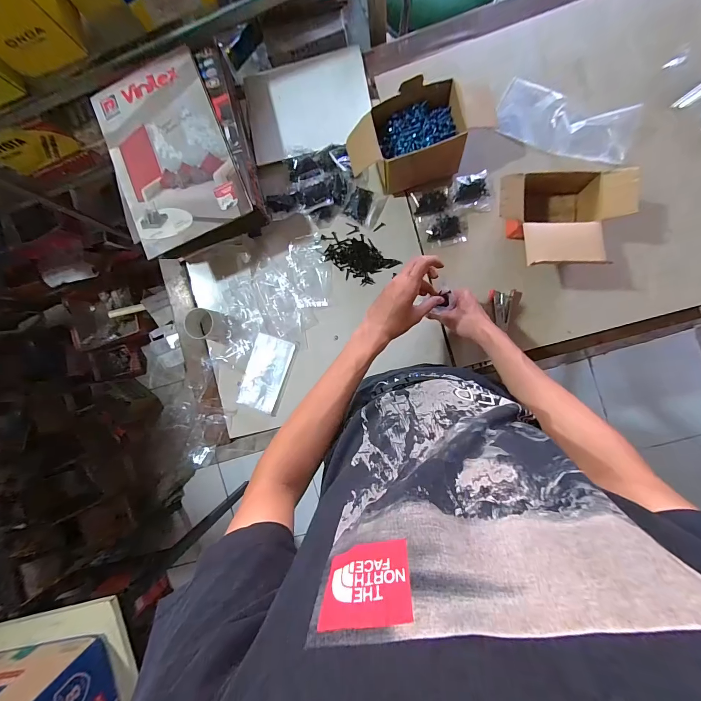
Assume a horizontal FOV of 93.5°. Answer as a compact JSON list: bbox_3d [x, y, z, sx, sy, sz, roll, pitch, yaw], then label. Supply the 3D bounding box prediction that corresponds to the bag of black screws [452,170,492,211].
[{"bbox_3d":[0.228,-0.299,0.621,0.067,0.025,0.069,-2,90,7],"label":"bag of black screws"}]

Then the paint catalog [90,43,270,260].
[{"bbox_3d":[-0.309,-0.347,0.616,0.239,0.085,0.340,-15,89,7],"label":"paint catalog"}]

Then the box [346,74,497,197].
[{"bbox_3d":[0.123,-0.375,0.597,0.245,0.109,0.130,-12,89,7],"label":"box"}]

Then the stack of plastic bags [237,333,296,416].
[{"bbox_3d":[-0.172,0.048,0.670,0.079,0.012,0.150,19,93,6],"label":"stack of plastic bags"}]

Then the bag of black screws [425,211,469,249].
[{"bbox_3d":[0.184,-0.233,0.622,0.078,0.034,0.060,-9,89,7],"label":"bag of black screws"}]

